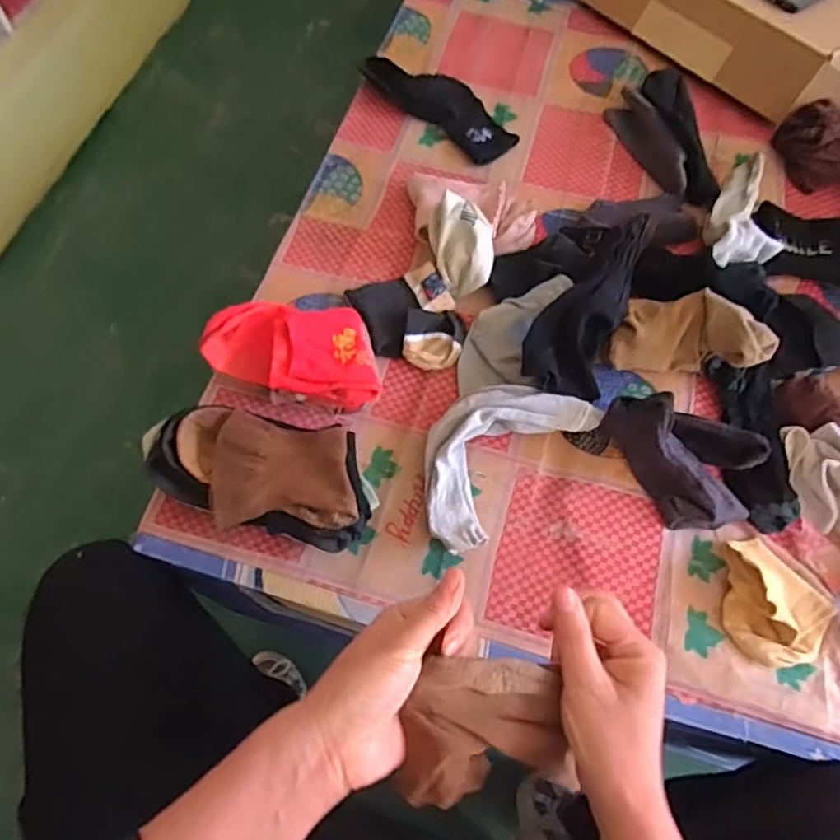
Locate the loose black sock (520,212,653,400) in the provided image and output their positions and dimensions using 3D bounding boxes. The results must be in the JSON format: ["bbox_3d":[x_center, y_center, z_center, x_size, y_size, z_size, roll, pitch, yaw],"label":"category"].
[{"bbox_3d":[0.176,-0.126,0.644,0.083,0.068,0.244,20,66,8],"label":"loose black sock"}]

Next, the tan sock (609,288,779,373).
[{"bbox_3d":[0.274,-0.088,0.617,0.139,0.082,0.077,13,66,5],"label":"tan sock"}]

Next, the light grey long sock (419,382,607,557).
[{"bbox_3d":[0.068,0.029,0.584,0.110,0.041,0.199,42,71,17],"label":"light grey long sock"}]

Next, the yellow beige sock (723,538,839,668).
[{"bbox_3d":[0.319,0.157,0.523,0.091,0.035,0.108,13,65,5],"label":"yellow beige sock"}]

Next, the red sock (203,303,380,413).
[{"bbox_3d":[-0.123,-0.069,0.619,0.181,0.058,0.103,13,66,5],"label":"red sock"}]

